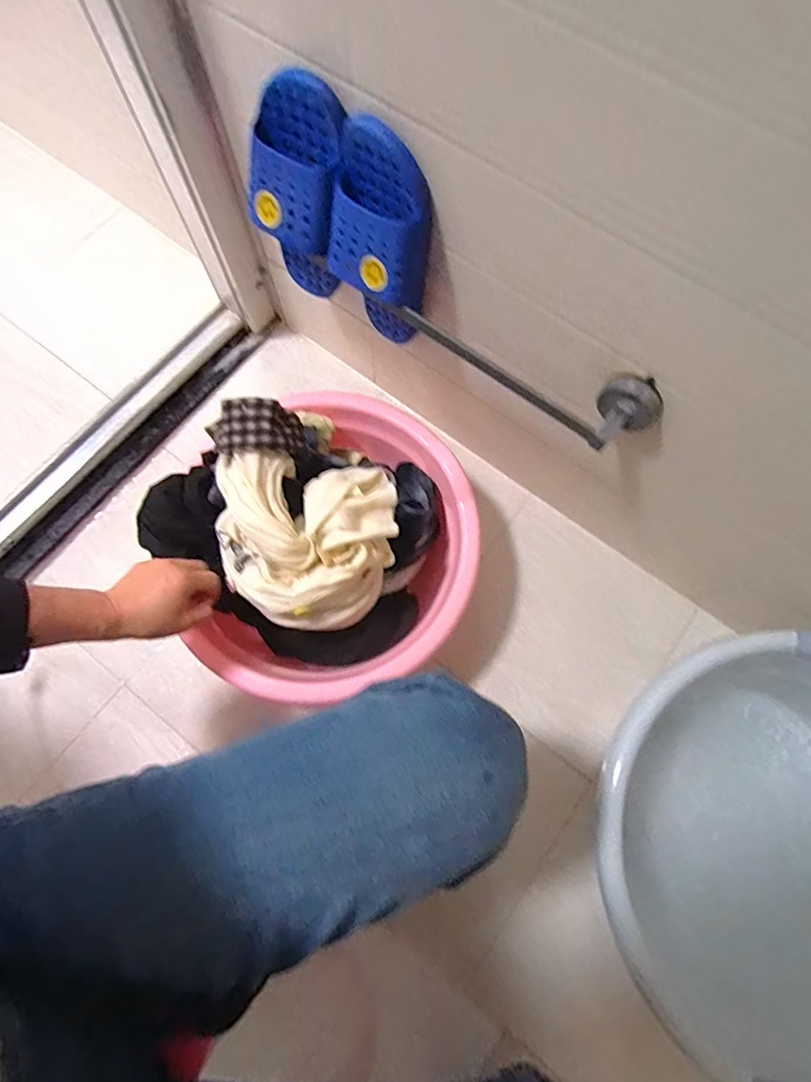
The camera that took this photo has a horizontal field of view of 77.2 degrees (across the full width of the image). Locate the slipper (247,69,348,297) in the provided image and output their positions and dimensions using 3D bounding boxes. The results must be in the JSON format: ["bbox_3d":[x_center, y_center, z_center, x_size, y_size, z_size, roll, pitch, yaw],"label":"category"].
[{"bbox_3d":[-0.113,-0.350,0.550,0.106,0.232,0.063,26,76,7],"label":"slipper"}]

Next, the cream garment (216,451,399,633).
[{"bbox_3d":[-0.107,0.002,0.561,0.187,0.083,0.179,-3,74,-1],"label":"cream garment"}]

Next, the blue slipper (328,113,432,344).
[{"bbox_3d":[-0.031,-0.300,0.537,0.095,0.213,0.069,41,78,10],"label":"blue slipper"}]

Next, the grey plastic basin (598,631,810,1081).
[{"bbox_3d":[0.420,0.342,0.567,0.406,0.194,0.437,0,74,0],"label":"grey plastic basin"}]

